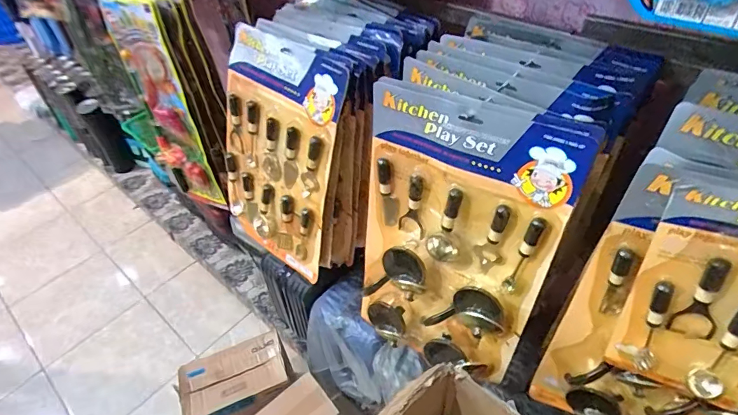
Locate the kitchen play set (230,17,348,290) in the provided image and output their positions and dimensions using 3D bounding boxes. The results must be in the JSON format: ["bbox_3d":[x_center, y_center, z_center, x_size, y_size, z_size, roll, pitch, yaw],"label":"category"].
[{"bbox_3d":[-0.175,-0.086,0.780,0.270,0.410,0.041,33,36,29],"label":"kitchen play set"}]

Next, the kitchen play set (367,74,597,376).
[{"bbox_3d":[0.113,0.070,0.625,0.273,0.452,0.046,23,40,25],"label":"kitchen play set"}]

